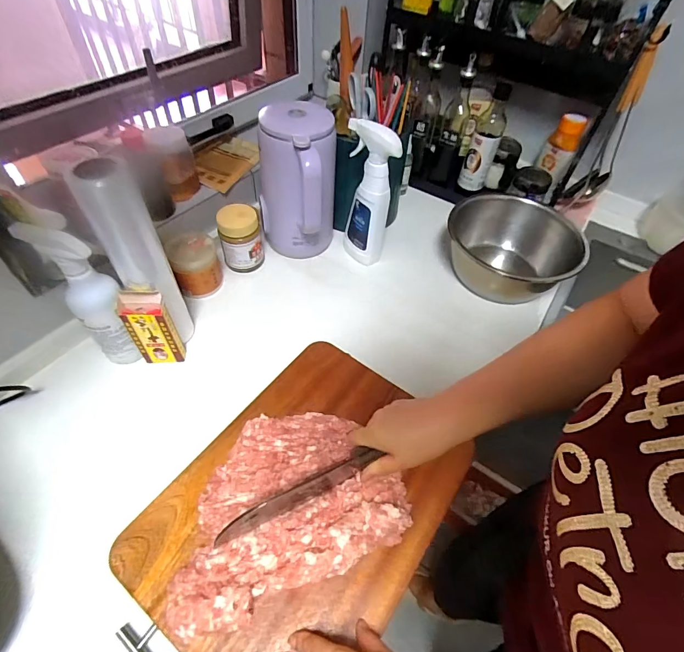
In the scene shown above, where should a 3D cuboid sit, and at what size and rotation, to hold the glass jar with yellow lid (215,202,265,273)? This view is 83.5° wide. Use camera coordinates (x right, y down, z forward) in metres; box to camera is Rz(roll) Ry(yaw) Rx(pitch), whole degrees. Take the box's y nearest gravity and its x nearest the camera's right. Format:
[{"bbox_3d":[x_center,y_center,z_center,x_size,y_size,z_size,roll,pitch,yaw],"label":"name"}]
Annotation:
[{"bbox_3d":[-0.190,-0.167,0.730,0.081,0.109,0.068,-15,54,-16],"label":"glass jar with yellow lid"}]

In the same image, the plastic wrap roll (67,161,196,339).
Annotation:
[{"bbox_3d":[-0.274,-0.081,0.532,0.066,0.281,0.059,-12,53,-13],"label":"plastic wrap roll"}]

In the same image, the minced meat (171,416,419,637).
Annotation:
[{"bbox_3d":[-0.070,0.203,0.463,0.267,0.036,0.195,-17,55,-17],"label":"minced meat"}]

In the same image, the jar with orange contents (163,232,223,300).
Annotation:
[{"bbox_3d":[-0.263,-0.114,0.687,0.078,0.102,0.082,2,51,-3],"label":"jar with orange contents"}]

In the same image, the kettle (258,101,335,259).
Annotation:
[{"bbox_3d":[-0.083,-0.245,0.705,0.133,0.261,0.129,-2,52,-6],"label":"kettle"}]

